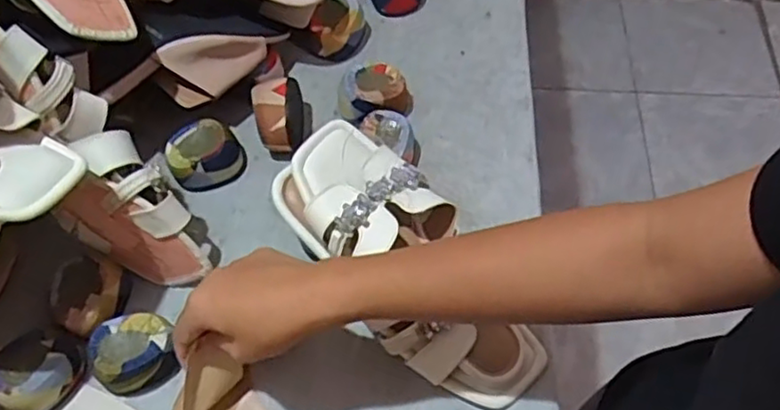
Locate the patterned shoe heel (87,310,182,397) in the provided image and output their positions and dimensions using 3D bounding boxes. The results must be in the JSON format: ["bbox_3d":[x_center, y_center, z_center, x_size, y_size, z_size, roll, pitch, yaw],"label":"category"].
[{"bbox_3d":[-0.188,0.107,0.491,0.055,0.034,0.048,-19,63,-11],"label":"patterned shoe heel"}]

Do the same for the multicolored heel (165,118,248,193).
[{"bbox_3d":[-0.159,-0.042,0.571,0.062,0.045,0.050,-1,61,-1],"label":"multicolored heel"}]

